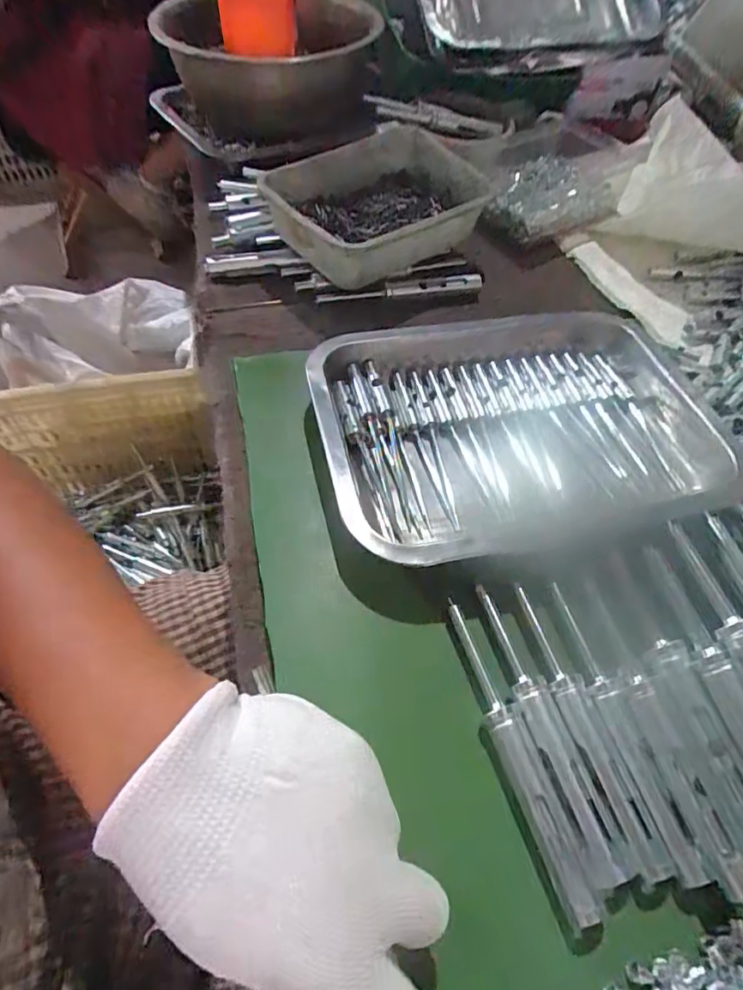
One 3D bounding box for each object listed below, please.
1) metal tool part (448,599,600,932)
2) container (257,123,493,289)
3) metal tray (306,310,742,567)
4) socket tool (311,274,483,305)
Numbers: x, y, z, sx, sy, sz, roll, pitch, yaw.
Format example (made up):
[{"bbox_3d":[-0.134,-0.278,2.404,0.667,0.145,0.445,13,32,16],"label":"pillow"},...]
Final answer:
[{"bbox_3d":[0.066,0.118,0.262,0.016,0.013,0.143,-15,59,-14],"label":"metal tool part"},{"bbox_3d":[0.007,-0.253,0.489,0.183,0.059,0.139,-36,63,-22],"label":"container"},{"bbox_3d":[0.106,-0.056,0.378,0.283,0.036,0.166,-9,57,-10],"label":"metal tray"},{"bbox_3d":[0.026,-0.177,0.474,0.144,0.015,0.016,-9,57,-10],"label":"socket tool"}]

